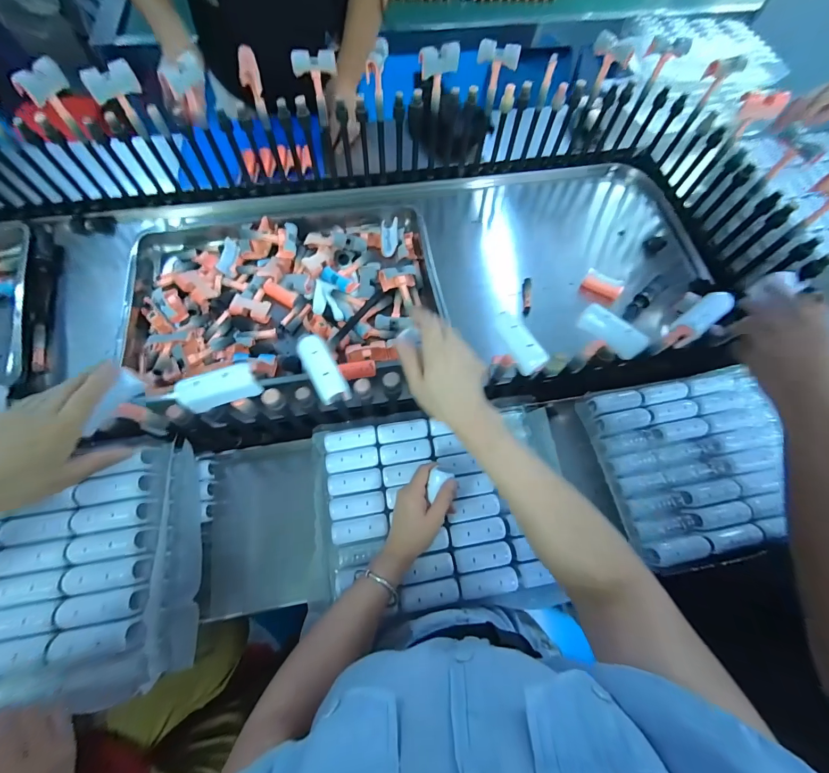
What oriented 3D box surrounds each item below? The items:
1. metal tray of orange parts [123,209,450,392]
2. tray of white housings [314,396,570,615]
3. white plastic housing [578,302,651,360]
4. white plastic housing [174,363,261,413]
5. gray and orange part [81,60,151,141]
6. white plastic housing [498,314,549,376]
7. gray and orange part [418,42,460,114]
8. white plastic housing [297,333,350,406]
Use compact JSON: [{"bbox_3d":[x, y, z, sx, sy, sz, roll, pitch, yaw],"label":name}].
[{"bbox_3d":[-0.252,-0.203,0.727,0.585,0.060,0.413,-9,68,-3],"label":"metal tray of orange parts"},{"bbox_3d":[0.042,0.165,0.520,0.363,0.039,0.281,-7,68,-2],"label":"tray of white housings"},{"bbox_3d":[0.242,-0.067,0.434,0.027,0.036,0.079,-20,56,-41],"label":"white plastic housing"},{"bbox_3d":[-0.212,0.002,0.392,0.078,0.044,0.023,-18,69,-7],"label":"white plastic housing"},{"bbox_3d":[-0.521,-0.512,0.647,0.082,0.113,0.025,-42,73,-15],"label":"gray and orange part"},{"bbox_3d":[0.122,-0.050,0.408,0.027,0.021,0.073,-31,88,-11],"label":"white plastic housing"},{"bbox_3d":[0.047,-0.599,0.698,0.085,0.106,0.027,-29,70,-11],"label":"gray and orange part"},{"bbox_3d":[-0.101,-0.020,0.386,0.030,0.016,0.081,-29,85,-11],"label":"white plastic housing"}]

